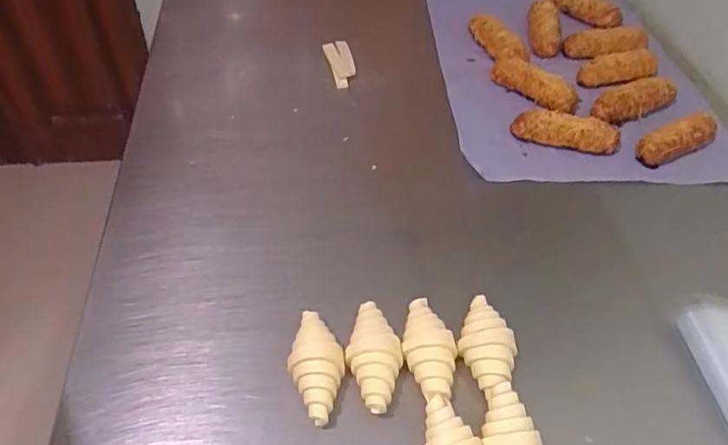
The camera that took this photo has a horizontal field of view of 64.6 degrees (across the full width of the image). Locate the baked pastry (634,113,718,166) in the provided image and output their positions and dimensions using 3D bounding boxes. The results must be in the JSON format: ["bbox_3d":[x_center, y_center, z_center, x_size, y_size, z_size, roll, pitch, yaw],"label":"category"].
[{"bbox_3d":[0.414,-0.110,0.744,0.133,0.034,0.038,-20,51,-19],"label":"baked pastry"}]

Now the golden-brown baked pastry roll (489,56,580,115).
[{"bbox_3d":[0.238,-0.196,0.813,0.051,0.032,0.140,-34,57,-28],"label":"golden-brown baked pastry roll"}]

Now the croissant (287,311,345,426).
[{"bbox_3d":[-0.042,0.123,0.507,0.048,0.040,0.104,-1,48,-3],"label":"croissant"}]

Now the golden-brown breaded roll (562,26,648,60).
[{"bbox_3d":[0.376,-0.279,0.895,0.128,0.028,0.047,-5,48,-6],"label":"golden-brown breaded roll"}]

